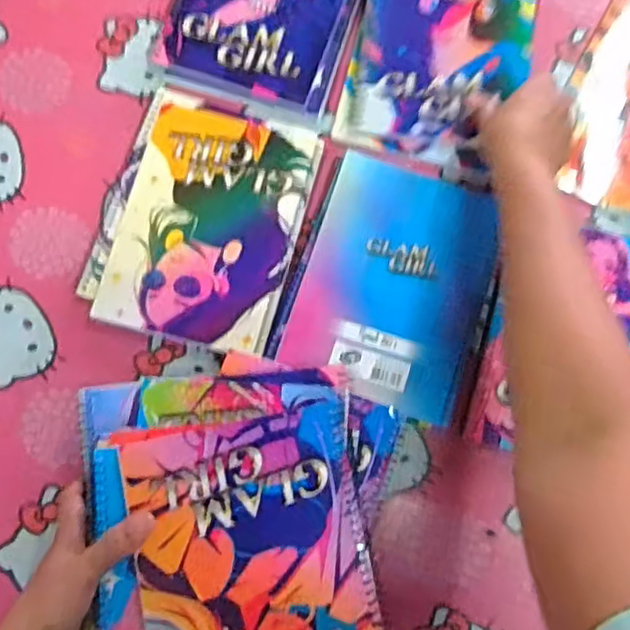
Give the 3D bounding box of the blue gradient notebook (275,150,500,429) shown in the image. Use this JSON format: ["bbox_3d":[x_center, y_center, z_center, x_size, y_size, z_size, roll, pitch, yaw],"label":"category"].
[{"bbox_3d":[0.066,-0.027,0.540,0.146,0.010,0.192,18,80,5],"label":"blue gradient notebook"}]

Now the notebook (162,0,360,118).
[{"bbox_3d":[-0.042,-0.290,0.600,0.158,0.017,0.191,16,80,4],"label":"notebook"}]

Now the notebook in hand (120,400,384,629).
[{"bbox_3d":[-0.037,0.168,0.416,0.144,0.009,0.196,-10,79,-1],"label":"notebook in hand"}]

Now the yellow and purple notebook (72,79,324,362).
[{"bbox_3d":[-0.095,-0.081,0.557,0.163,0.015,0.205,15,80,4],"label":"yellow and purple notebook"}]

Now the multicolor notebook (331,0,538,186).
[{"bbox_3d":[0.111,-0.237,0.580,0.149,0.011,0.218,13,79,4],"label":"multicolor notebook"}]

